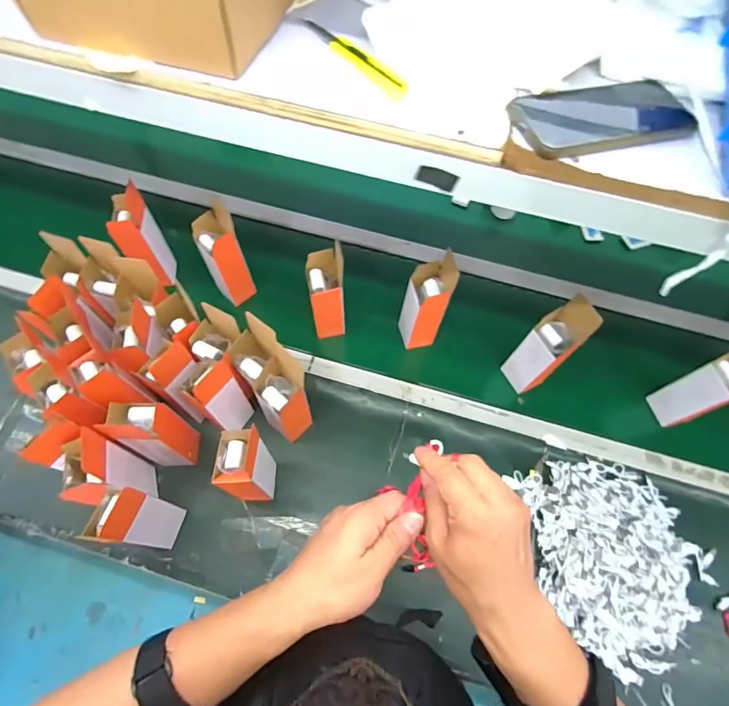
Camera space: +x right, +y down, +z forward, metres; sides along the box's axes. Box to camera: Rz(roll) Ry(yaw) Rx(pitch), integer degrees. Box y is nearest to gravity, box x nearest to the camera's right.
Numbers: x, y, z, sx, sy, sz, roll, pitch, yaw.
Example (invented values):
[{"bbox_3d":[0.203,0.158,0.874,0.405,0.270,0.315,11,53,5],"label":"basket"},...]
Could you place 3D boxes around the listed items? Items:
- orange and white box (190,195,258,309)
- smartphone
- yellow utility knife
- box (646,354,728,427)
[{"bbox_3d":[-0.277,-0.185,0.843,0.072,0.220,0.074,-27,69,-14],"label":"orange and white box"},{"bbox_3d":[0.214,-0.215,0.381,0.162,0.015,0.079,-15,67,-10],"label":"smartphone"},{"bbox_3d":[-0.014,-0.289,0.410,0.018,0.013,0.153,-35,72,-17],"label":"yellow utility knife"},{"bbox_3d":[0.612,0.055,0.737,0.065,0.249,0.067,-22,68,-12],"label":"box"}]

